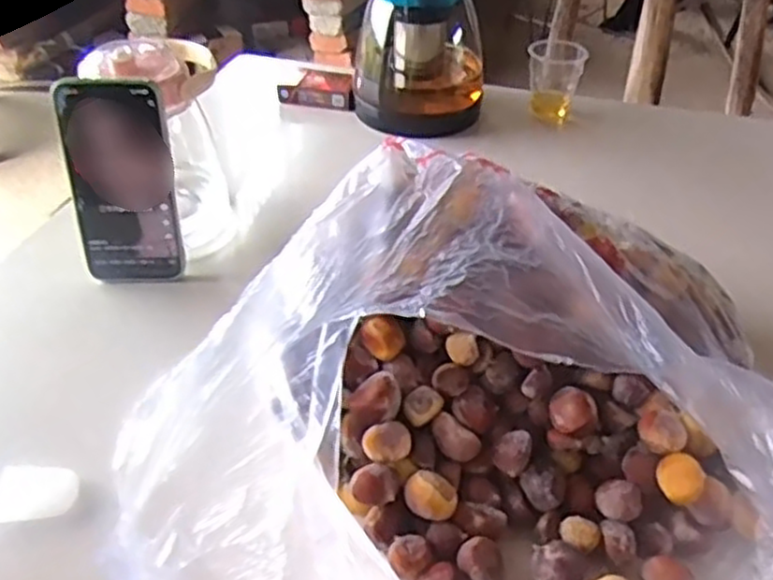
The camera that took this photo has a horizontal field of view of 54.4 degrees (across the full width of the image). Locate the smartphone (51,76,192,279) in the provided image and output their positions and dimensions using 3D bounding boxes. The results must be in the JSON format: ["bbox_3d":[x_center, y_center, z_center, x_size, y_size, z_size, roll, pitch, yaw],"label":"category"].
[{"bbox_3d":[-0.205,-0.081,0.583,0.082,0.163,0.009,-4,28,-3],"label":"smartphone"}]

